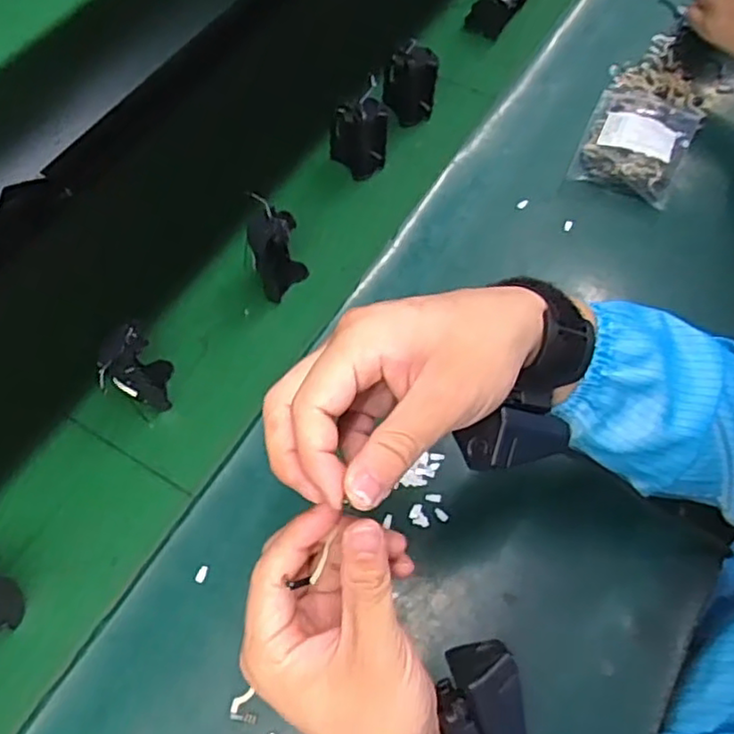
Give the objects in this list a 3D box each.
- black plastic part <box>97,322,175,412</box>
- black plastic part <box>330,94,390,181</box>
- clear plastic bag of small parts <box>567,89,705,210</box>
[{"bbox_3d":[-0.179,0.006,0.516,0.042,0.073,0.049,-8,63,-6],"label":"black plastic part"},{"bbox_3d":[-0.009,-0.222,0.641,0.056,0.071,0.035,1,66,4],"label":"black plastic part"},{"bbox_3d":[0.261,-0.216,0.648,0.097,0.025,0.138,23,69,12],"label":"clear plastic bag of small parts"}]

